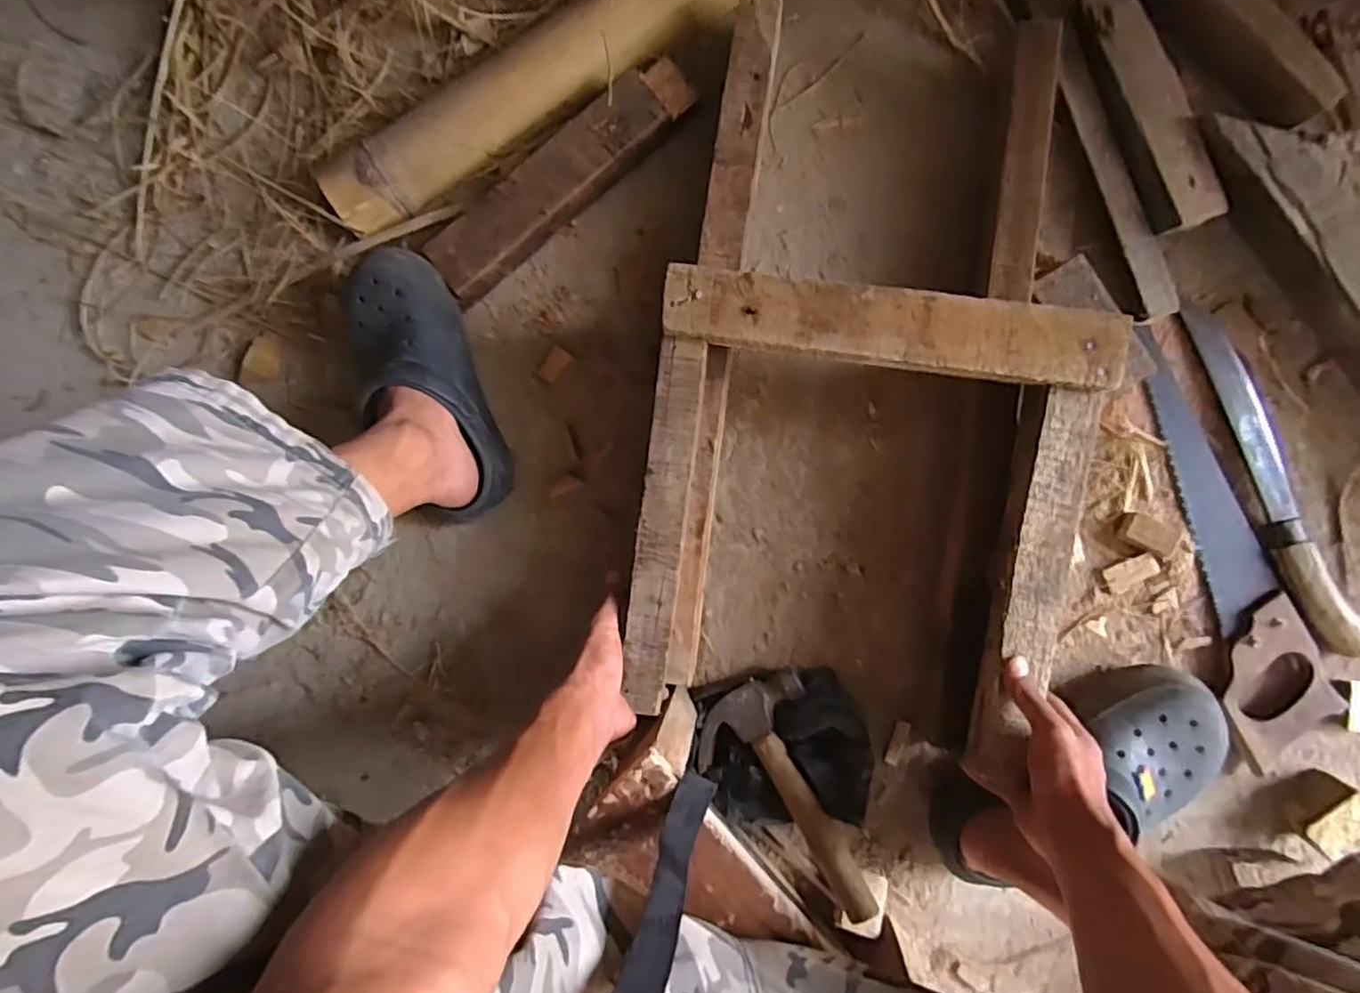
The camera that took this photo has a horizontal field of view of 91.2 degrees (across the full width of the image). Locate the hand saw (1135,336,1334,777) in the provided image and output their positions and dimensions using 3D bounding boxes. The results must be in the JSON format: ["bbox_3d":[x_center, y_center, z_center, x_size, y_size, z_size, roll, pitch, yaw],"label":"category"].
[{"bbox_3d":[0.512,0.037,0.621,0.089,0.018,0.399,-15,86,6],"label":"hand saw"}]

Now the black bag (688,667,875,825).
[{"bbox_3d":[0.096,0.233,0.630,0.156,0.061,0.132,-6,87,6],"label":"black bag"}]

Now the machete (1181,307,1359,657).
[{"bbox_3d":[0.551,-0.017,0.618,0.056,0.019,0.344,-20,86,5],"label":"machete"}]

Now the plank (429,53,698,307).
[{"bbox_3d":[-0.121,-0.328,0.687,0.321,0.042,0.069,-39,84,3],"label":"plank"}]

